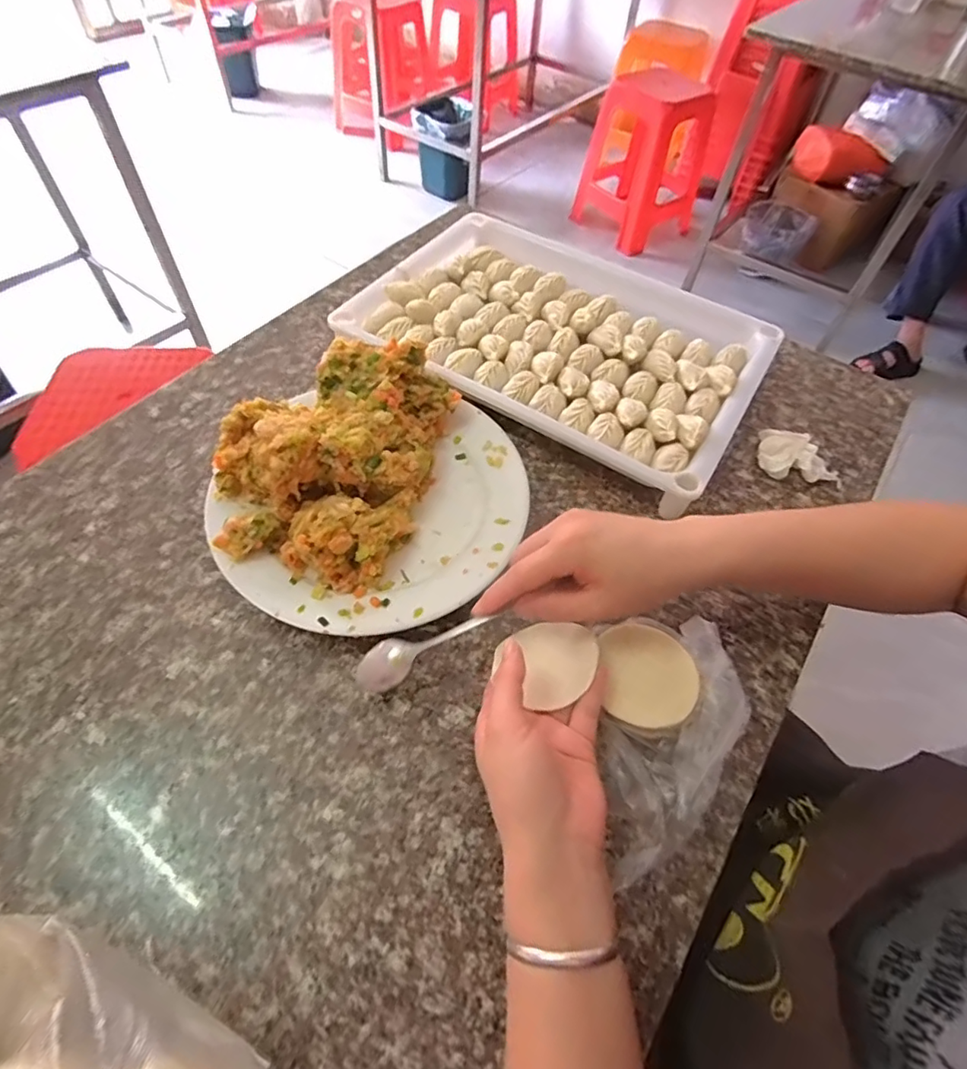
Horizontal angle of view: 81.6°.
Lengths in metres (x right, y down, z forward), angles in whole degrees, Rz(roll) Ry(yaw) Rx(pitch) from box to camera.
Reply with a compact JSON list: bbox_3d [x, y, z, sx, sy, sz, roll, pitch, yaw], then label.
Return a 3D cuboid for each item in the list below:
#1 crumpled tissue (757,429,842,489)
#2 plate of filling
[{"bbox_3d":[0.285,-0.066,0.507,0.079,0.028,0.043,35,61,19],"label":"crumpled tissue"},{"bbox_3d":[-0.082,-0.044,0.430,0.219,0.082,0.234,2,56,-2],"label":"plate of filling"}]

